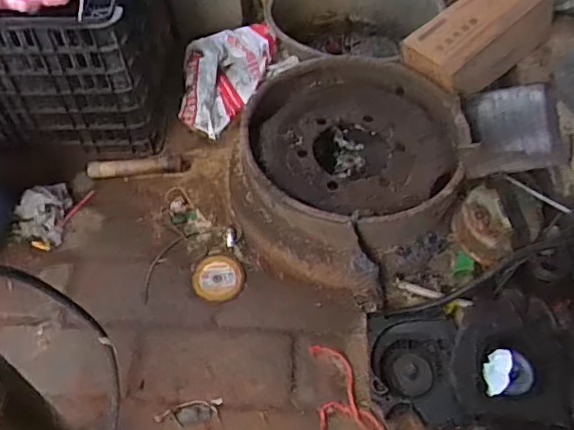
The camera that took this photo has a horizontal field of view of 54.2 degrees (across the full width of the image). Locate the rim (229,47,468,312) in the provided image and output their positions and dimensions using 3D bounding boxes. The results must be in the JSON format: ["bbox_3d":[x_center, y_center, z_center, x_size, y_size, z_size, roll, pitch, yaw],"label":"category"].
[{"bbox_3d":[0.109,-0.084,1.002,0.389,0.147,0.435,12,53,8],"label":"rim"}]

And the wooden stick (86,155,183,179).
[{"bbox_3d":[-0.298,-0.094,1.090,0.182,0.026,0.032,-2,53,-2],"label":"wooden stick"}]

